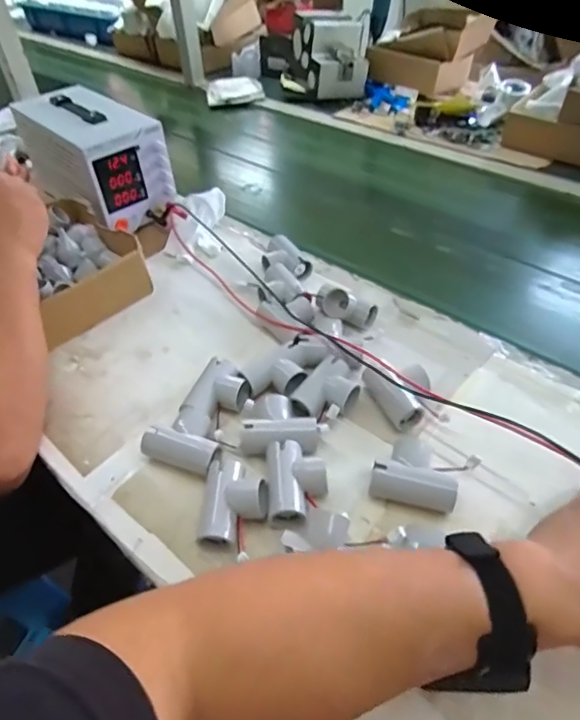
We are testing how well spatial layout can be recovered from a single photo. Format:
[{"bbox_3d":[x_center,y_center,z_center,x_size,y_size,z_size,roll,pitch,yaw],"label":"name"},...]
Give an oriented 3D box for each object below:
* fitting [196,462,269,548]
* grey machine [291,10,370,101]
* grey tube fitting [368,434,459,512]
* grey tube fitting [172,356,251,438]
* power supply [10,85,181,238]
[{"bbox_3d":[-0.048,0.126,0.446,0.056,0.031,0.076,-2,46,2],"label":"fitting"},{"bbox_3d":[0.093,-0.688,1.173,0.172,0.160,0.122,-1,46,3],"label":"grey machine"},{"bbox_3d":[0.116,0.104,0.463,0.072,0.032,0.067,15,49,17],"label":"grey tube fitting"},{"bbox_3d":[-0.080,0.043,0.531,0.056,0.032,0.093,14,48,17],"label":"grey tube fitting"},{"bbox_3d":[-0.313,-0.322,0.818,0.137,0.152,0.252,-38,54,-26],"label":"power supply"}]

